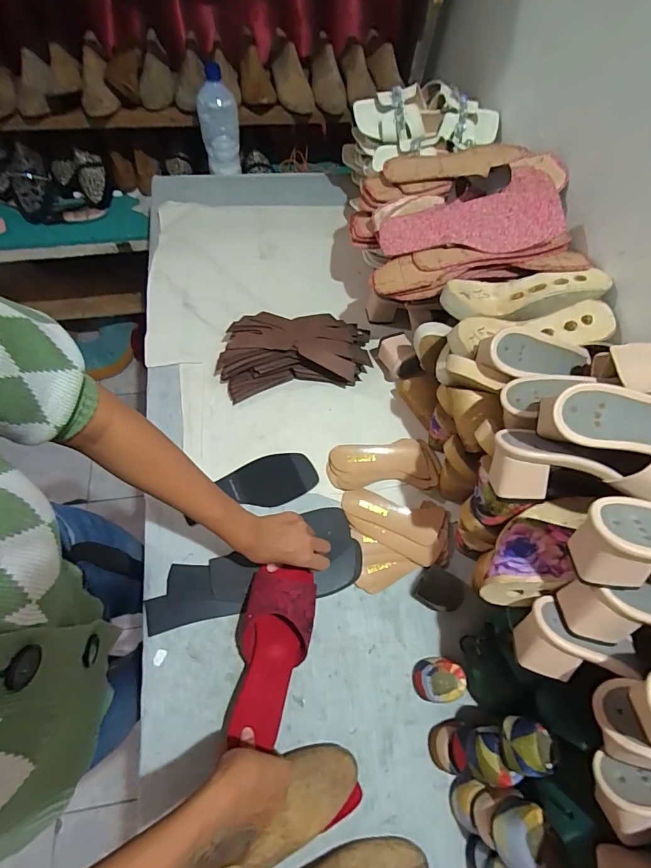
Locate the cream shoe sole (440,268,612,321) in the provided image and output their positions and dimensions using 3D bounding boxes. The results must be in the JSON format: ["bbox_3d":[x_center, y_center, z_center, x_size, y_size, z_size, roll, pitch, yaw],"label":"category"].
[{"bbox_3d":[0.281,-0.206,0.594,0.221,0.050,0.085,0,65,-5],"label":"cream shoe sole"}]

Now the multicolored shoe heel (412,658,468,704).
[{"bbox_3d":[0.151,0.325,0.546,0.062,0.039,0.050,3,64,-3],"label":"multicolored shoe heel"}]

